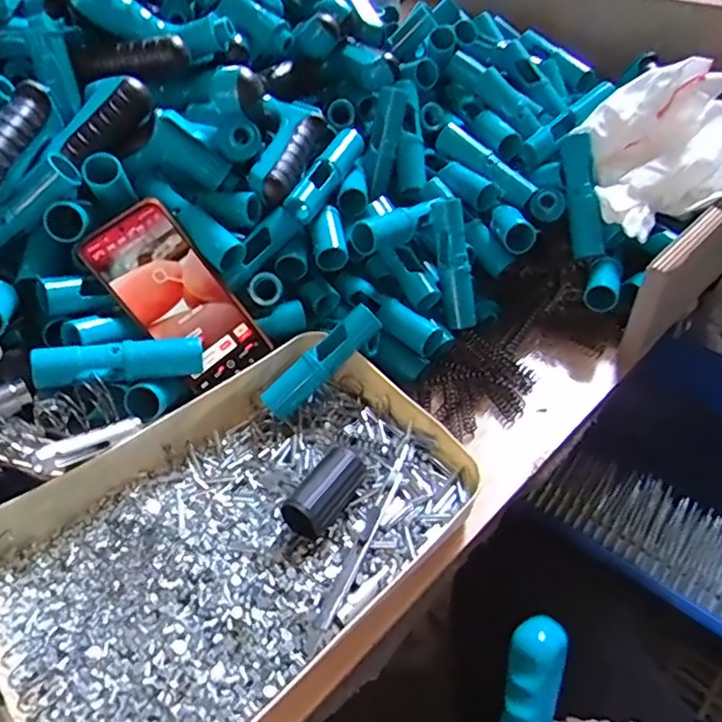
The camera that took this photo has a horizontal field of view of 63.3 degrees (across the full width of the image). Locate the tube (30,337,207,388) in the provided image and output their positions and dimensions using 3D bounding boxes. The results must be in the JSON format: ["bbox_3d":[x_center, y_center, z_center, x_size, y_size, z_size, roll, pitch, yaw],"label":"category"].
[{"bbox_3d":[-0.182,0.001,0.447,0.120,0.025,0.024,-5,42,-22],"label":"tube"}]

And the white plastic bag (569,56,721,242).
[{"bbox_3d":[0.319,-0.220,0.588,0.205,0.102,0.144,-13,45,-8],"label":"white plastic bag"}]

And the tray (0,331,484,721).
[{"bbox_3d":[-0.092,0.113,0.424,0.329,0.055,0.234,-35,52,-27],"label":"tray"}]

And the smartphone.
[{"bbox_3d":[-0.152,-0.052,0.489,0.077,0.154,0.005,-41,13,-18],"label":"smartphone"}]

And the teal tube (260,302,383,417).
[{"bbox_3d":[-0.035,0.000,0.506,0.118,0.025,0.033,-43,52,-2],"label":"teal tube"}]

